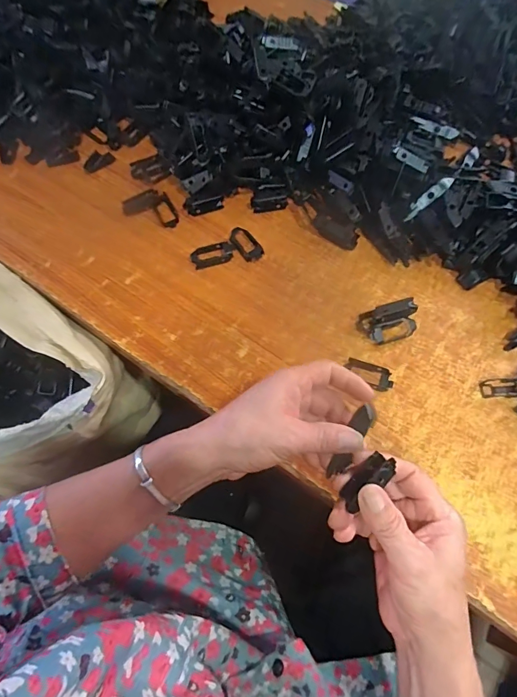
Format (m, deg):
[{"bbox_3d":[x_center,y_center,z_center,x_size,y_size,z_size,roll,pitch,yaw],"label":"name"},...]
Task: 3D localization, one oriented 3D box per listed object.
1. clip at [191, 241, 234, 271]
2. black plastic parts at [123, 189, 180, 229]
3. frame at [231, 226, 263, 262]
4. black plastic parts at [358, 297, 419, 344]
[{"bbox_3d":[-0.052,-0.108,0.470,0.051,0.012,0.022,-21,66,-8],"label":"clip"},{"bbox_3d":[-0.130,-0.175,0.498,0.070,0.016,0.041,17,66,10],"label":"black plastic parts"},{"bbox_3d":[-0.015,-0.122,0.478,0.026,0.010,0.047,-34,68,-14],"label":"frame"},{"bbox_3d":[0.139,-0.026,0.426,0.057,0.025,0.039,-17,65,-6],"label":"black plastic parts"}]

